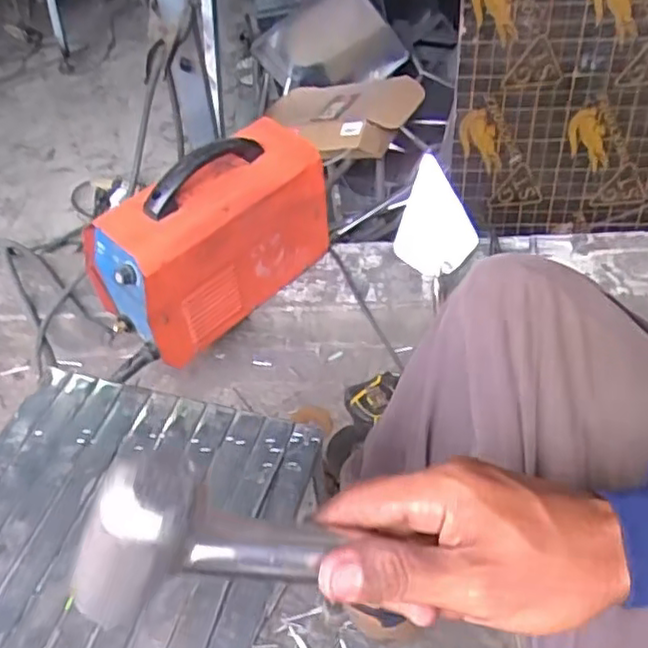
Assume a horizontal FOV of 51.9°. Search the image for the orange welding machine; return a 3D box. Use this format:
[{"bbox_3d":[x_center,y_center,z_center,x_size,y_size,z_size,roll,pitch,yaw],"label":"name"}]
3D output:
[{"bbox_3d":[-0.154,-0.133,0.947,0.323,0.227,0.146,-35,55,-25],"label":"orange welding machine"}]

